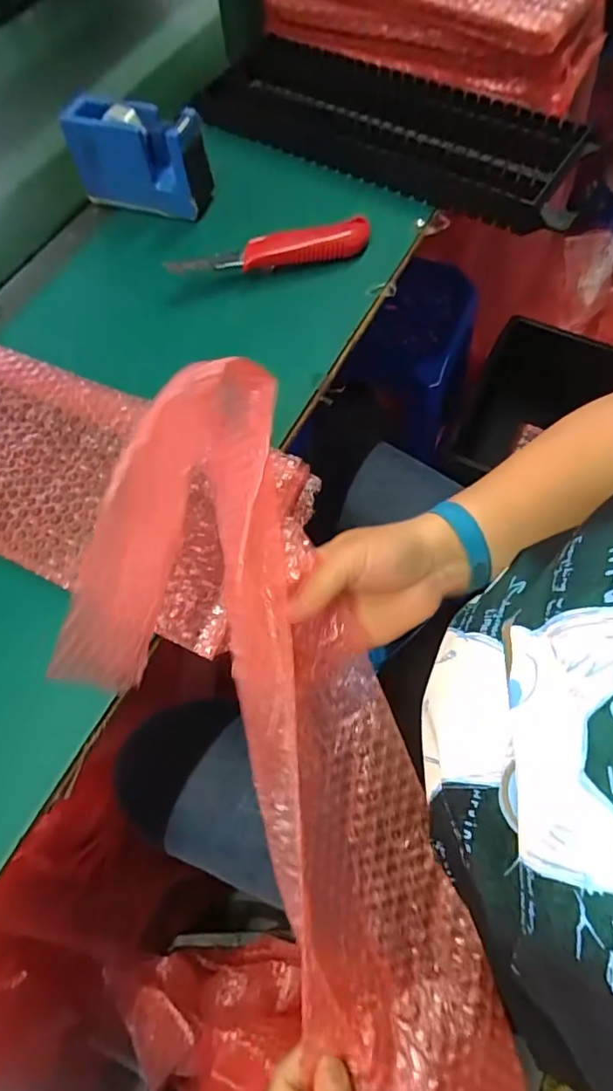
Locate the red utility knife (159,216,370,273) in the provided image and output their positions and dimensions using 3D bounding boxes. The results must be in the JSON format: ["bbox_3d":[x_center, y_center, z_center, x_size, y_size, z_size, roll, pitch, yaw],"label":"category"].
[{"bbox_3d":[-0.032,-0.275,0.484,0.191,0.022,0.035,-16,66,-4],"label":"red utility knife"}]

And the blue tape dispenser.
[{"bbox_3d":[-0.165,-0.386,0.516,0.131,0.078,0.048,16,68,10],"label":"blue tape dispenser"}]

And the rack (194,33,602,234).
[{"bbox_3d":[0.088,-0.457,0.553,0.438,0.039,0.165,35,72,17],"label":"rack"}]

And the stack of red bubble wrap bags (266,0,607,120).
[{"bbox_3d":[0.144,-0.629,0.586,0.381,0.089,0.173,25,69,13],"label":"stack of red bubble wrap bags"}]

